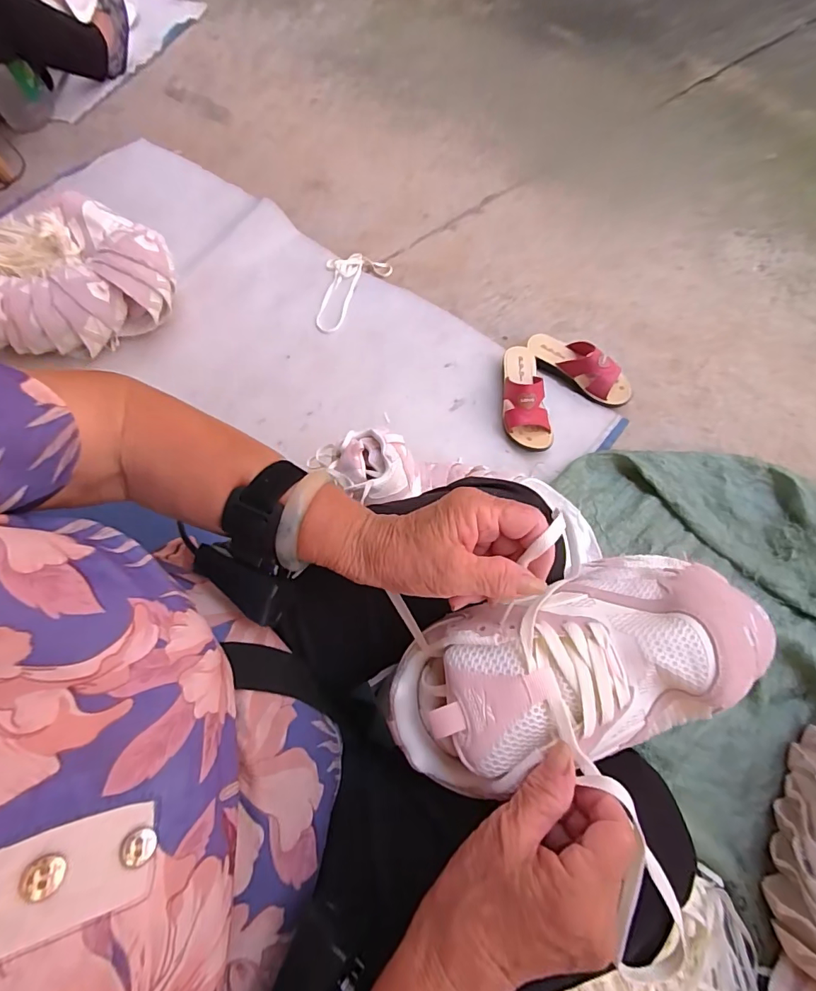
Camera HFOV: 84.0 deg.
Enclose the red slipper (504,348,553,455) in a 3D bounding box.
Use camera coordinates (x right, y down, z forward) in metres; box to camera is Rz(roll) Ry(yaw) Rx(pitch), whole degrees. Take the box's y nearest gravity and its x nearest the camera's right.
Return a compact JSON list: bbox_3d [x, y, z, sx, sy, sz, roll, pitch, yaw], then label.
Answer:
[{"bbox_3d":[0.227,-0.199,0.887,0.088,0.075,0.227,-3,69,1],"label":"red slipper"}]

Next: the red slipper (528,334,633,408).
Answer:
[{"bbox_3d":[0.350,-0.263,0.916,0.222,0.077,0.077,37,74,15],"label":"red slipper"}]

